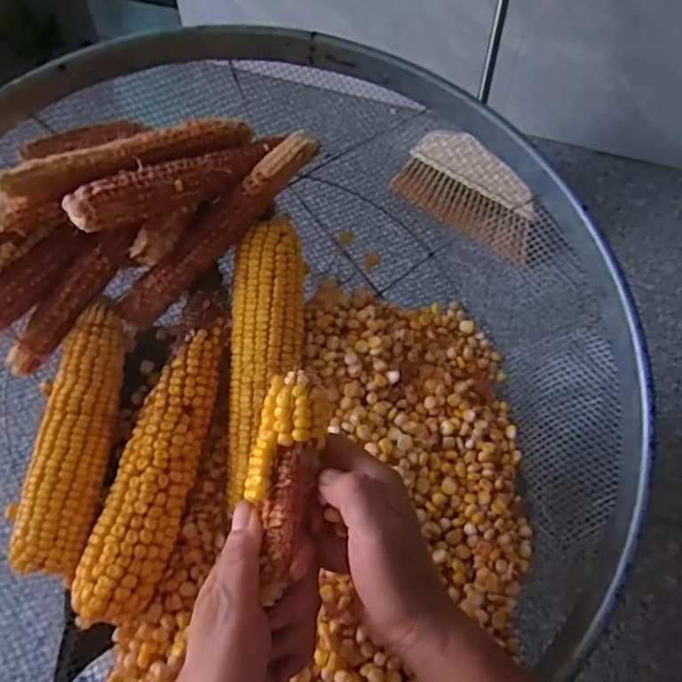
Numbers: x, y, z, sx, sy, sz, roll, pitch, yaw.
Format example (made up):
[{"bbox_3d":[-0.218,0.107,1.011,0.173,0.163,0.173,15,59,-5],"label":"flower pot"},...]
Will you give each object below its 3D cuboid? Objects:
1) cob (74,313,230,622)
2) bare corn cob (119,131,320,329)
[{"bbox_3d":[-0.125,0.083,0.390,0.046,0.046,0.202,12,57,8],"label":"cob"},{"bbox_3d":[-0.093,-0.084,0.422,0.192,0.026,0.021,-45,68,3],"label":"bare corn cob"}]

